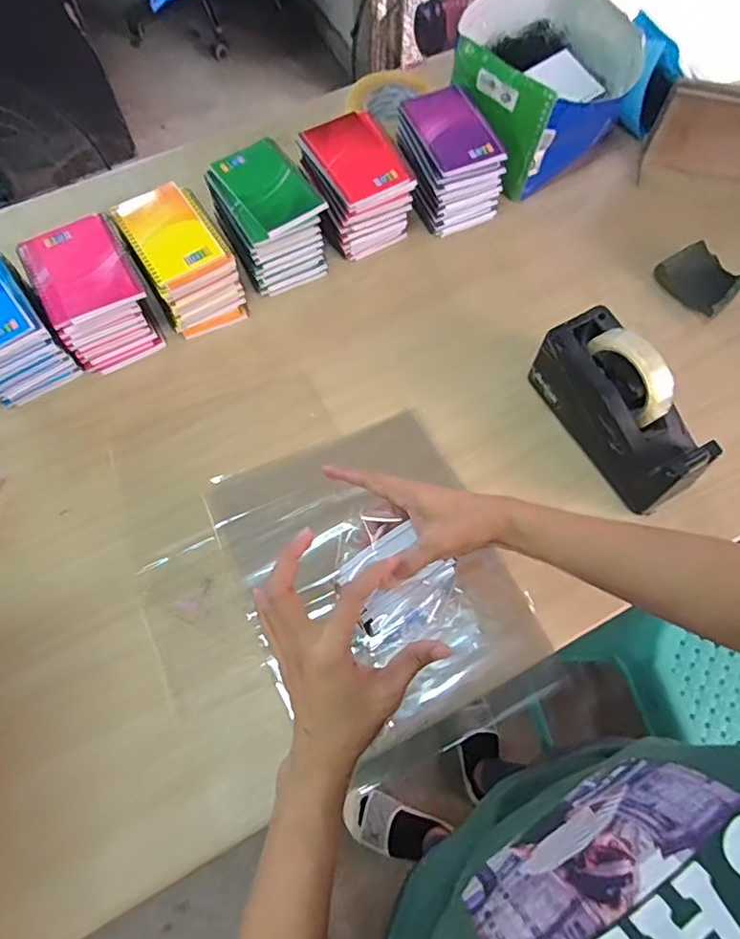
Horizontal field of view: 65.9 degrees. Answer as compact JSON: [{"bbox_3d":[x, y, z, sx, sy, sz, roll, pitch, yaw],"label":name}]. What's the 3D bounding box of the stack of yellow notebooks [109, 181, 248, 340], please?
[{"bbox_3d":[-0.233,-0.258,0.712,0.100,0.102,0.152,-29,69,-12],"label":"stack of yellow notebooks"}]

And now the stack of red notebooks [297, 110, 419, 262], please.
[{"bbox_3d":[-0.020,-0.369,0.749,0.110,0.106,0.134,-22,68,-9],"label":"stack of red notebooks"}]

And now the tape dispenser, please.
[{"bbox_3d":[0.275,-0.070,0.624,0.074,0.143,0.211,-28,69,-12],"label":"tape dispenser"}]

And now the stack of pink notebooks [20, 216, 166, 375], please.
[{"bbox_3d":[-0.336,-0.216,0.698,0.111,0.101,0.150,-27,69,-11],"label":"stack of pink notebooks"}]

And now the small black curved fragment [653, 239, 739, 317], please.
[{"bbox_3d":[0.428,-0.246,0.732,0.079,0.035,0.092,-33,70,-13],"label":"small black curved fragment"}]

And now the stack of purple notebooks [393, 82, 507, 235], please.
[{"bbox_3d":[0.100,-0.412,0.765,0.117,0.105,0.141,-16,67,-7],"label":"stack of purple notebooks"}]

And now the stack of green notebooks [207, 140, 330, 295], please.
[{"bbox_3d":[-0.133,-0.321,0.738,0.115,0.107,0.146,-28,69,-12],"label":"stack of green notebooks"}]

